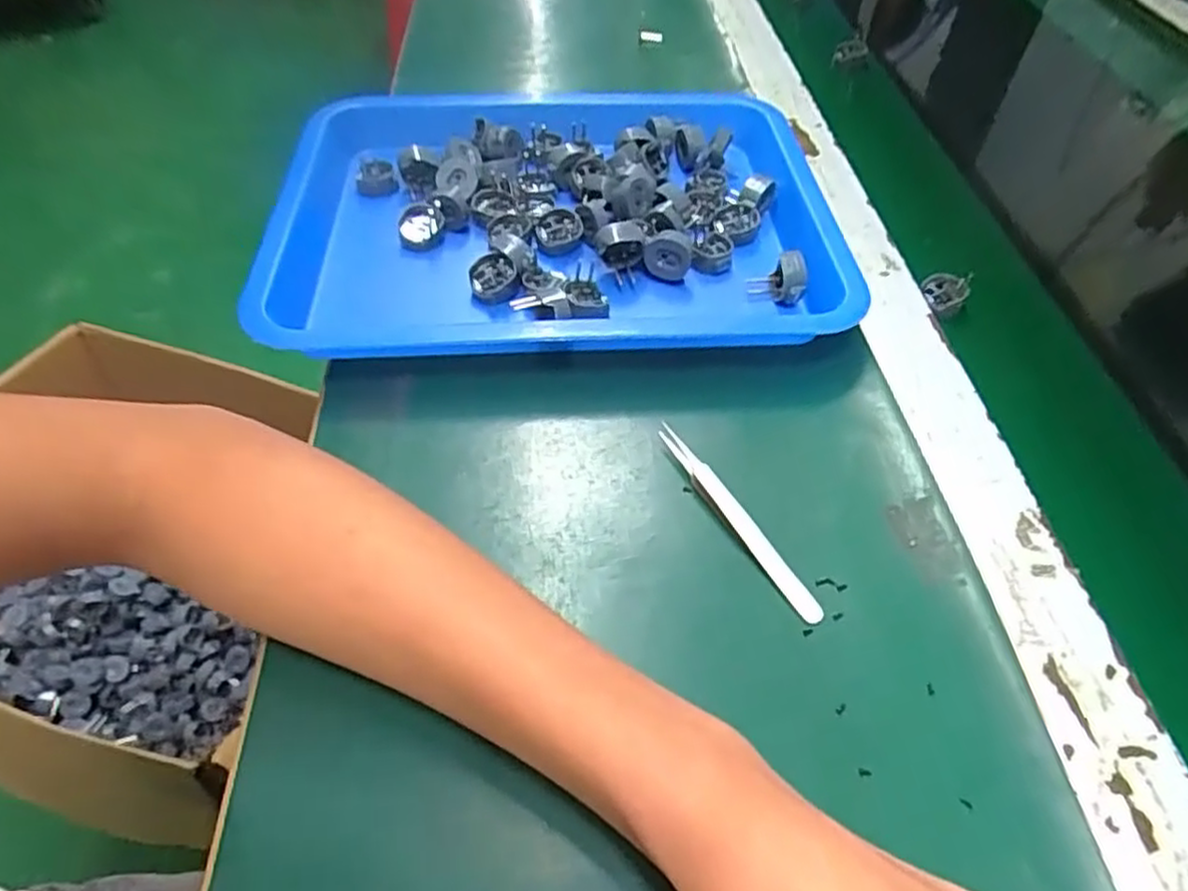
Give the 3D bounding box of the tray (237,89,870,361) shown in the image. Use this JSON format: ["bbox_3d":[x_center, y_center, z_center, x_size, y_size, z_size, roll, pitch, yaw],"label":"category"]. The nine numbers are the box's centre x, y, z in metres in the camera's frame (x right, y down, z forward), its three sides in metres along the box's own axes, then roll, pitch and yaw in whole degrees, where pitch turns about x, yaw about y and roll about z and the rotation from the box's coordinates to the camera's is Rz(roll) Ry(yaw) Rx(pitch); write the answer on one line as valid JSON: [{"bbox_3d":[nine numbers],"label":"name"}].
[{"bbox_3d":[-0.025,-0.149,0.457,0.344,0.040,0.258,-4,50,-5],"label":"tray"}]

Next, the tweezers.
[{"bbox_3d":[0.063,0.031,0.328,0.012,0.012,0.114,-24,55,-19],"label":"tweezers"}]

